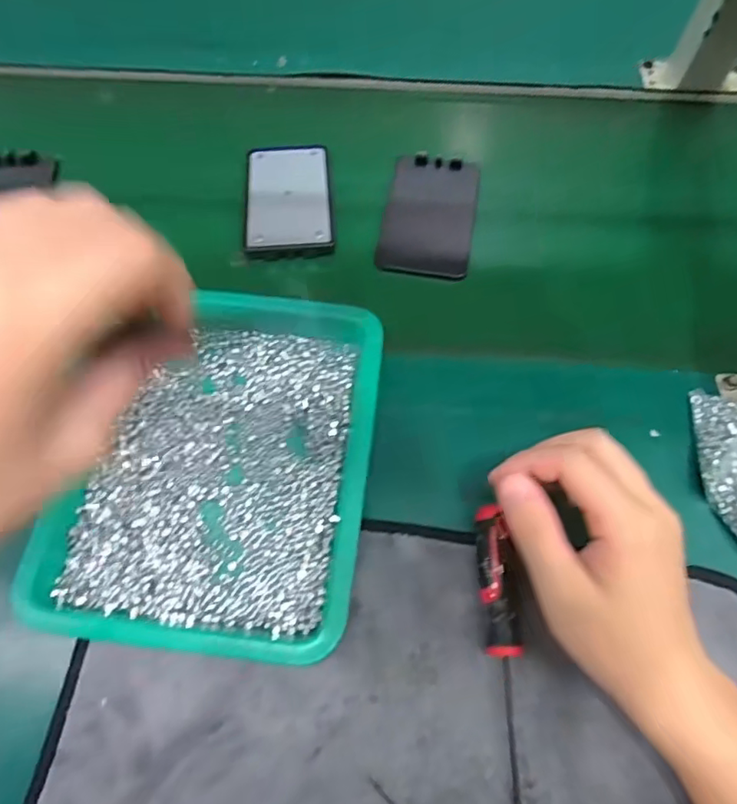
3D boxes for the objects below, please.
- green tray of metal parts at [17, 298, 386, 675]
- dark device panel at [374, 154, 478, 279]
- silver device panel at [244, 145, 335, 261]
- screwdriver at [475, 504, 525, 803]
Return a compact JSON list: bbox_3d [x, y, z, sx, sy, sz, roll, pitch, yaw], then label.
[{"bbox_3d":[-0.084,0.028,0.345,0.170,0.029,0.229,8,63,3],"label":"green tray of metal parts"},{"bbox_3d":[0.050,-0.155,0.457,0.071,0.012,0.116,10,63,4],"label":"dark device panel"},{"bbox_3d":[-0.065,-0.171,0.460,0.069,0.011,0.127,-4,63,-3],"label":"silver device panel"},{"bbox_3d":[0.072,0.131,0.297,0.018,0.013,0.148,-3,73,-1],"label":"screwdriver"}]

